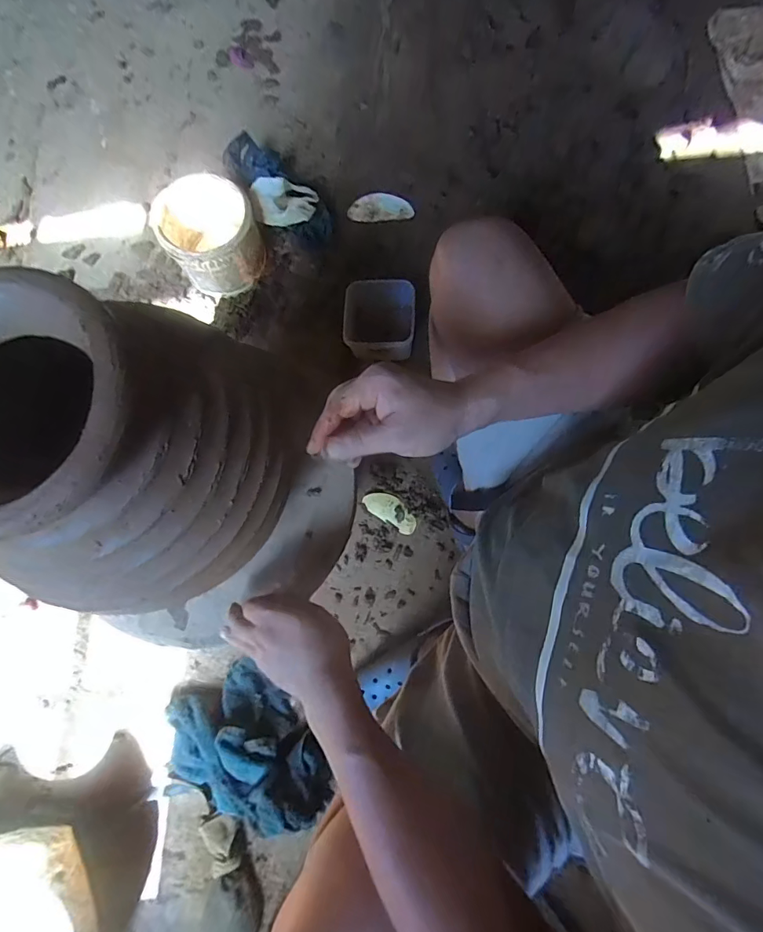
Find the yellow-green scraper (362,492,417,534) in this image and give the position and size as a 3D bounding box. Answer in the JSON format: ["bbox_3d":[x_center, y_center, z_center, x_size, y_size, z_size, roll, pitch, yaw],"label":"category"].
[{"bbox_3d":[0.019,0.085,0.838,0.109,0.008,0.046,34,81,7],"label":"yellow-green scraper"}]

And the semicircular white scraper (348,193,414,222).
[{"bbox_3d":[-0.002,-0.564,0.964,0.141,0.013,0.059,6,101,6],"label":"semicircular white scraper"}]

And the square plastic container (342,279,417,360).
[{"bbox_3d":[-0.005,-0.275,0.851,0.137,0.086,0.131,-2,79,2],"label":"square plastic container"}]

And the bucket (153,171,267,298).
[{"bbox_3d":[-0.329,-0.444,0.872,0.175,0.140,0.158,-15,79,-1],"label":"bucket"}]

